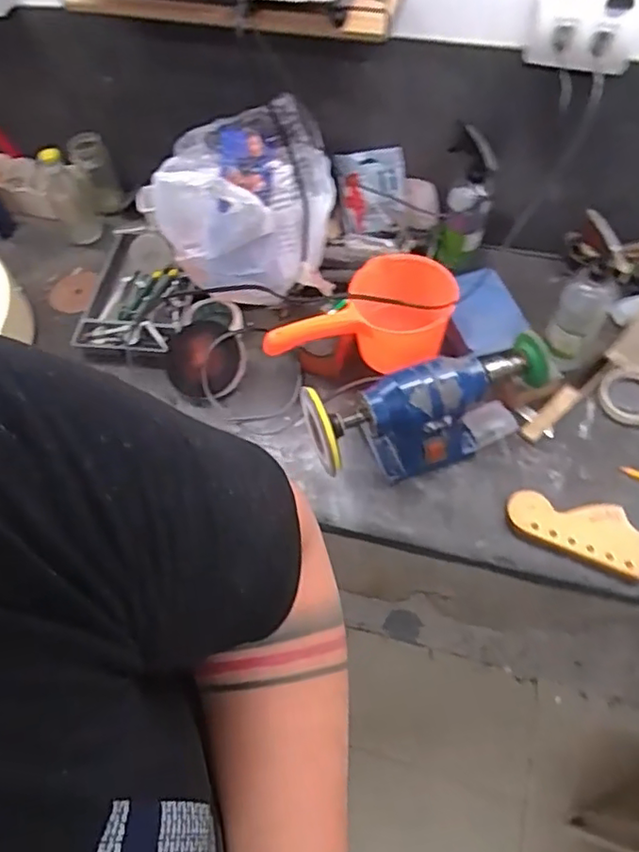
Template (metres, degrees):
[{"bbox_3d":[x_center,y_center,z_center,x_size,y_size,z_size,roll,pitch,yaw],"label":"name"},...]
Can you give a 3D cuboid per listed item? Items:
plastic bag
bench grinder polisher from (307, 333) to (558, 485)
[{"bbox_3d":[-0.109,-0.350,0.957,0.248,0.226,0.189,2,58,4],"label":"plastic bag"},{"bbox_3d":[0.156,-0.016,0.823,0.332,0.139,0.101,-18,59,-8],"label":"bench grinder polisher"}]

